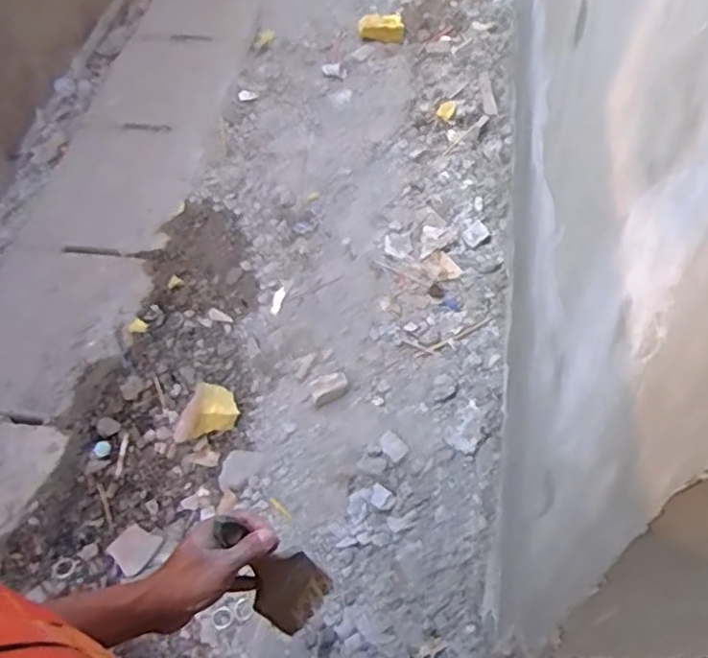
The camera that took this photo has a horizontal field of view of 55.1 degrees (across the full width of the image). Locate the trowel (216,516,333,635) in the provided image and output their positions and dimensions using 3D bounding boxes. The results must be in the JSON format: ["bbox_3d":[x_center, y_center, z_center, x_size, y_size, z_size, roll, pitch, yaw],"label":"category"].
[{"bbox_3d":[-0.080,0.237,0.663,0.026,0.201,0.067,5,52,32],"label":"trowel"}]

